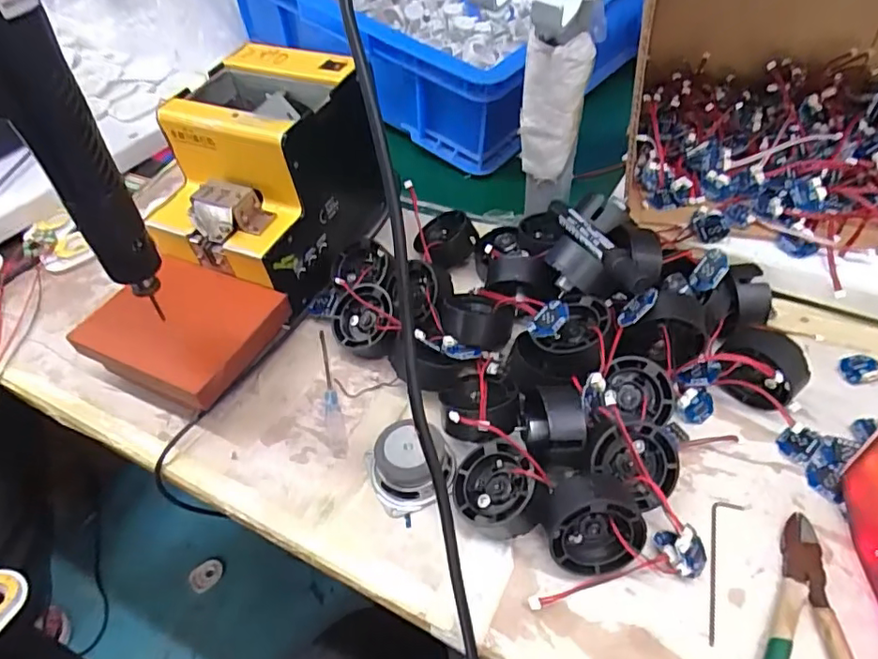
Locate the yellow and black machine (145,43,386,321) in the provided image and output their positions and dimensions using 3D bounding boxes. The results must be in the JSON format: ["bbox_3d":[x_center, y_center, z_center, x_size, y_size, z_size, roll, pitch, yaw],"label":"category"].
[{"bbox_3d":[-0.140,-0.125,0.501,0.148,0.145,0.177,15,52,18],"label":"yellow and black machine"}]

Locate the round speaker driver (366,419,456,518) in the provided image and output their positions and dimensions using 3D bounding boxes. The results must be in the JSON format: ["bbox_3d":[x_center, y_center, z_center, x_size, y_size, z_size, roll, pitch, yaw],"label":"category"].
[{"bbox_3d":[-0.018,0.086,0.376,0.054,0.029,0.049,-19,49,-11],"label":"round speaker driver"}]

